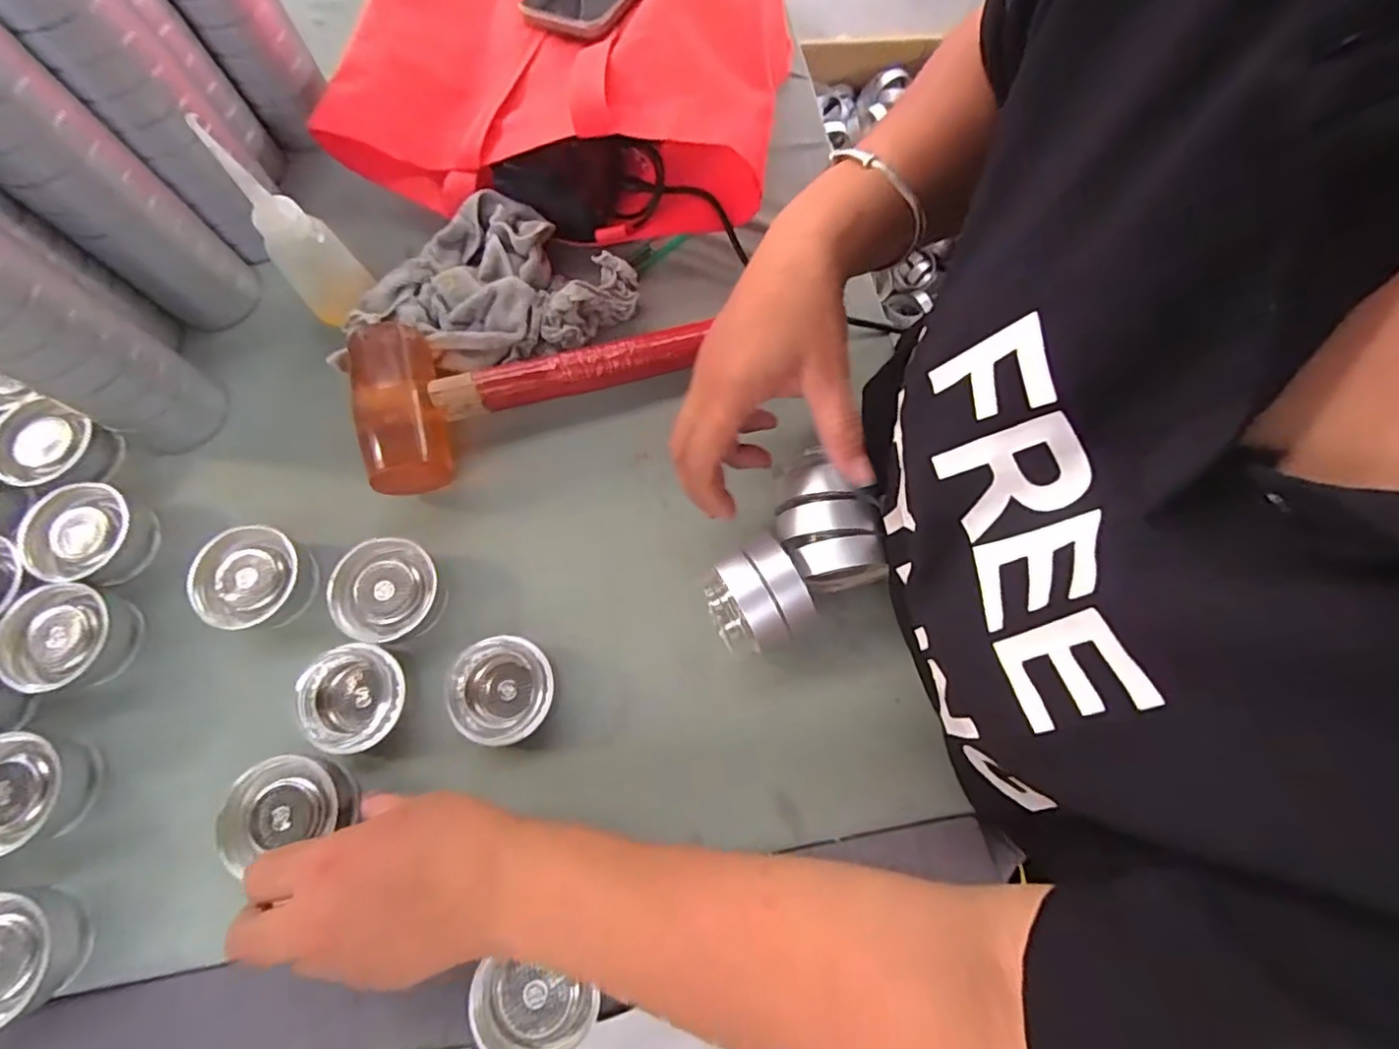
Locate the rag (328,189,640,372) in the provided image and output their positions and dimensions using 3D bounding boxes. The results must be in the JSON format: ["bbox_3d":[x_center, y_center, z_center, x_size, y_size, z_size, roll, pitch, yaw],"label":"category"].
[{"bbox_3d":[-0.159,-0.178,0.461,0.217,0.046,0.124,-12,72,-6],"label":"rag"}]

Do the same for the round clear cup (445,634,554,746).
[{"bbox_3d":[-0.125,0.104,0.387,0.063,0.019,0.063,-13,72,-6],"label":"round clear cup"}]

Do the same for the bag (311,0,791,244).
[{"bbox_3d":[-0.097,-0.380,0.480,0.330,0.114,0.282,11,71,2],"label":"bag"}]

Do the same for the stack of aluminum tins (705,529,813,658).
[{"bbox_3d":[0.033,0.049,0.384,0.055,0.050,0.058,-27,75,-7],"label":"stack of aluminum tins"}]

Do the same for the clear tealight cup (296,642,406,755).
[{"bbox_3d":[-0.212,0.107,0.382,0.057,0.024,0.062,0,71,-1],"label":"clear tealight cup"}]

